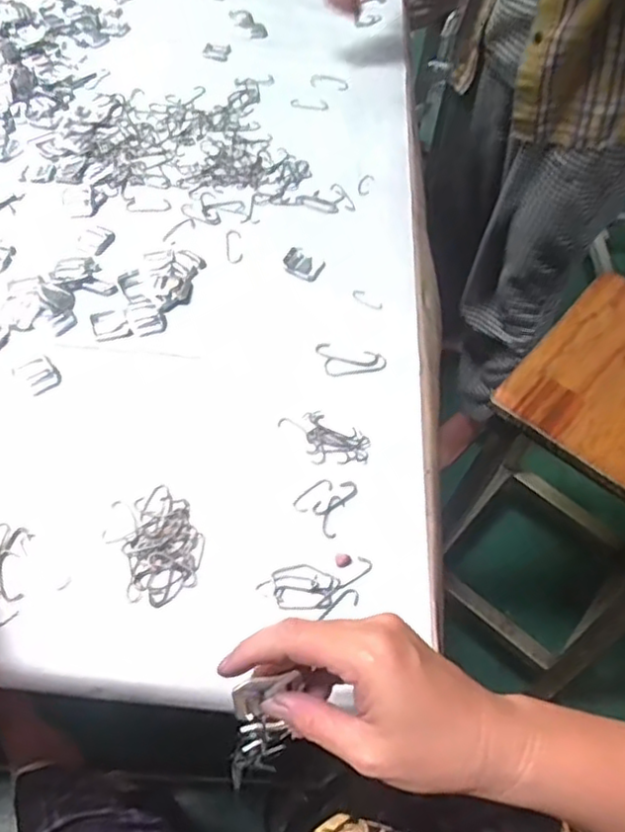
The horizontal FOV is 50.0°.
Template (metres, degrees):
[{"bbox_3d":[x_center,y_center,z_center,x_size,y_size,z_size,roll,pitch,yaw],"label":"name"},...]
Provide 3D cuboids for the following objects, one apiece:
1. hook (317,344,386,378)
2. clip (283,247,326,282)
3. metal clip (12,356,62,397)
[{"bbox_3d":[0.030,-0.045,0.554,0.059,0.004,0.033,17,56,9],"label":"hook"},{"bbox_3d":[-0.009,-0.141,0.621,0.037,0.005,0.029,29,59,16],"label":"clip"},{"bbox_3d":[-0.218,-0.034,0.534,0.028,0.004,0.034,-34,64,-24],"label":"metal clip"}]

